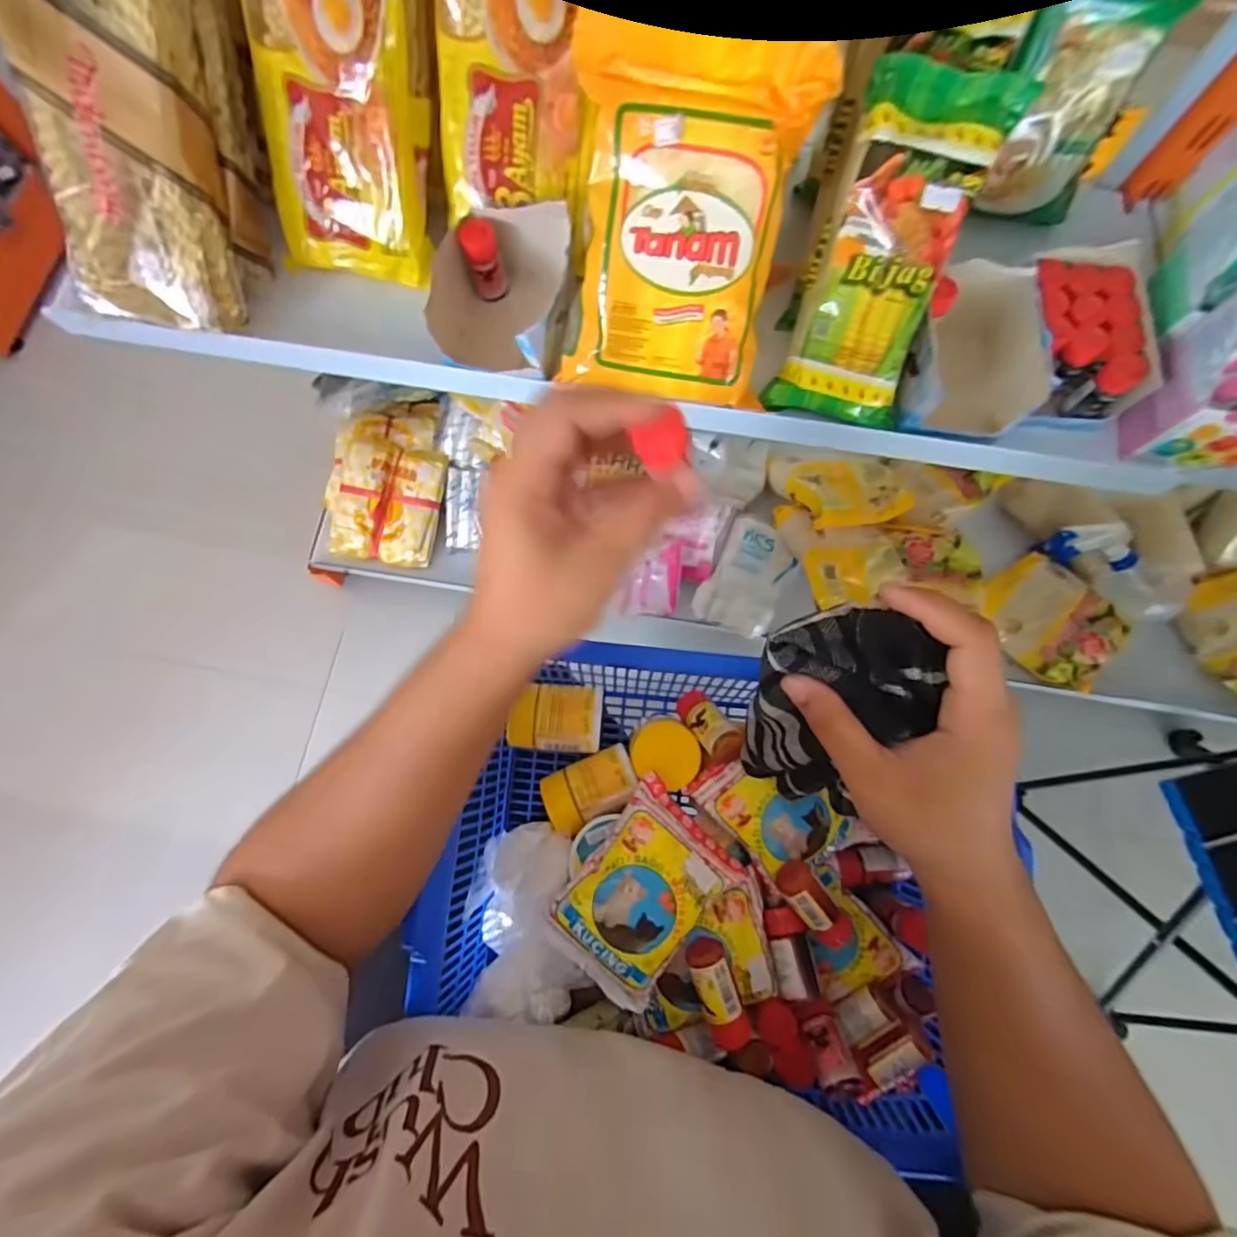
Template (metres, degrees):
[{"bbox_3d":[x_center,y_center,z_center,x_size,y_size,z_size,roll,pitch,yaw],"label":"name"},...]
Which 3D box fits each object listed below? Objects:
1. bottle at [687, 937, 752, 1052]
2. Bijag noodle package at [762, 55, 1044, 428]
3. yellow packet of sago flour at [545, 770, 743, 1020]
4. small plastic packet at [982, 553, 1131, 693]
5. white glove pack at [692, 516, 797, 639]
[{"bbox_3d":[0.058,0.219,0.330,0.022,0.017,0.056,-18,76,-6],"label":"bottle"},{"bbox_3d":[0.177,-0.234,0.374,0.088,0.028,0.199,18,115,3],"label":"Bijag noodle package"},{"bbox_3d":[0.015,0.161,0.335,0.077,0.024,0.105,41,78,9],"label":"yellow packet of sago flour"},{"bbox_3d":[0.612,0.003,0.808,0.136,0.033,0.177,-41,79,-11],"label":"small plastic packet"},{"bbox_3d":[0.181,-0.057,0.804,0.105,0.025,0.161,24,75,5],"label":"white glove pack"}]

